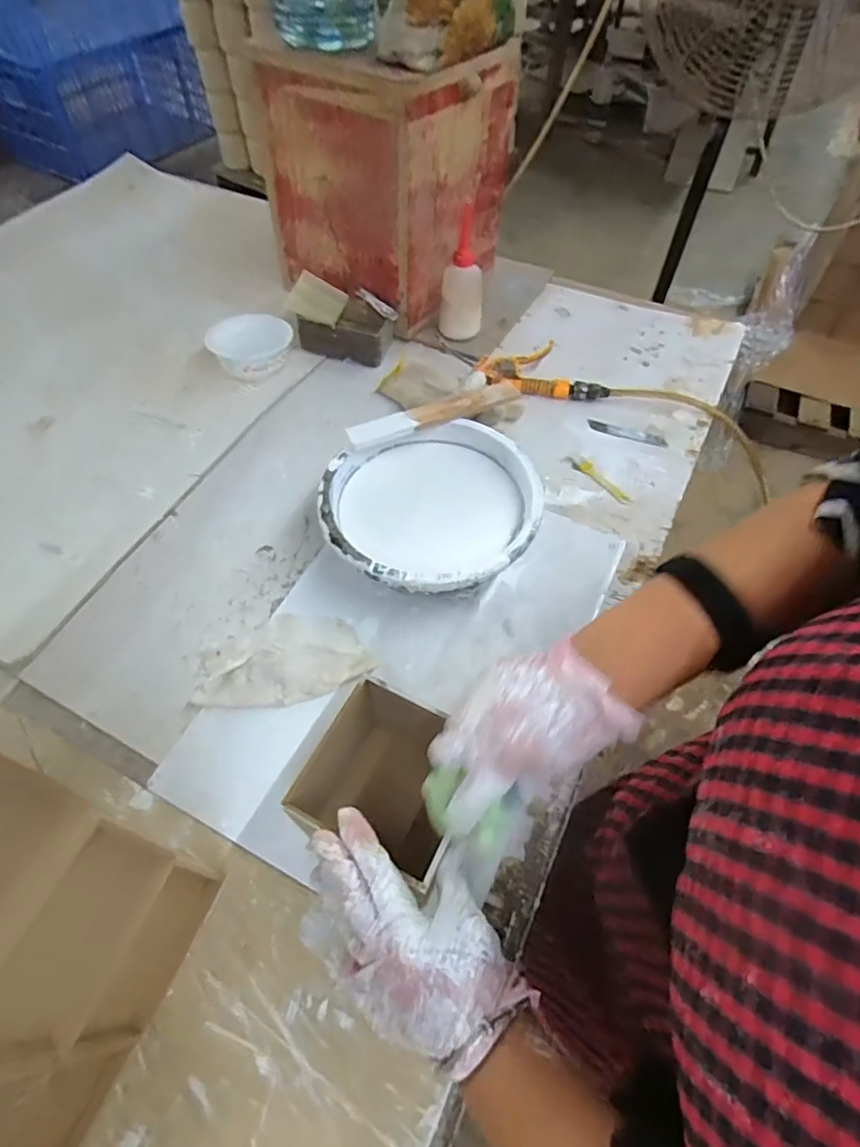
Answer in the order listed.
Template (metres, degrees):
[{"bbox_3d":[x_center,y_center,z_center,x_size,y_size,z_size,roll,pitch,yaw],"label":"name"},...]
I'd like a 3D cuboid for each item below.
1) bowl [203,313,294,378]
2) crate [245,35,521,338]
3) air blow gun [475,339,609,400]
[{"bbox_3d":[-0.245,-0.312,0.810,0.107,0.050,0.099,0,57,-2],"label":"bowl"},{"bbox_3d":[-0.057,-0.567,0.845,0.278,0.300,0.249,30,61,17],"label":"crate"},{"bbox_3d":[0.157,-0.285,0.823,0.175,0.023,0.092,5,57,1],"label":"air blow gun"}]

